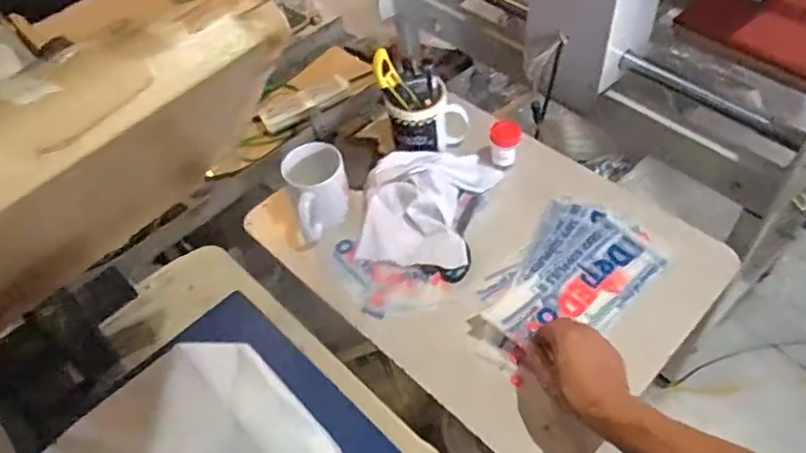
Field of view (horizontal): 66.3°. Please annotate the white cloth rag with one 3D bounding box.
[{"bbox_3d":[0.037,-0.038,0.842,0.180,0.050,0.192,2,51,8],"label":"white cloth rag"}]

